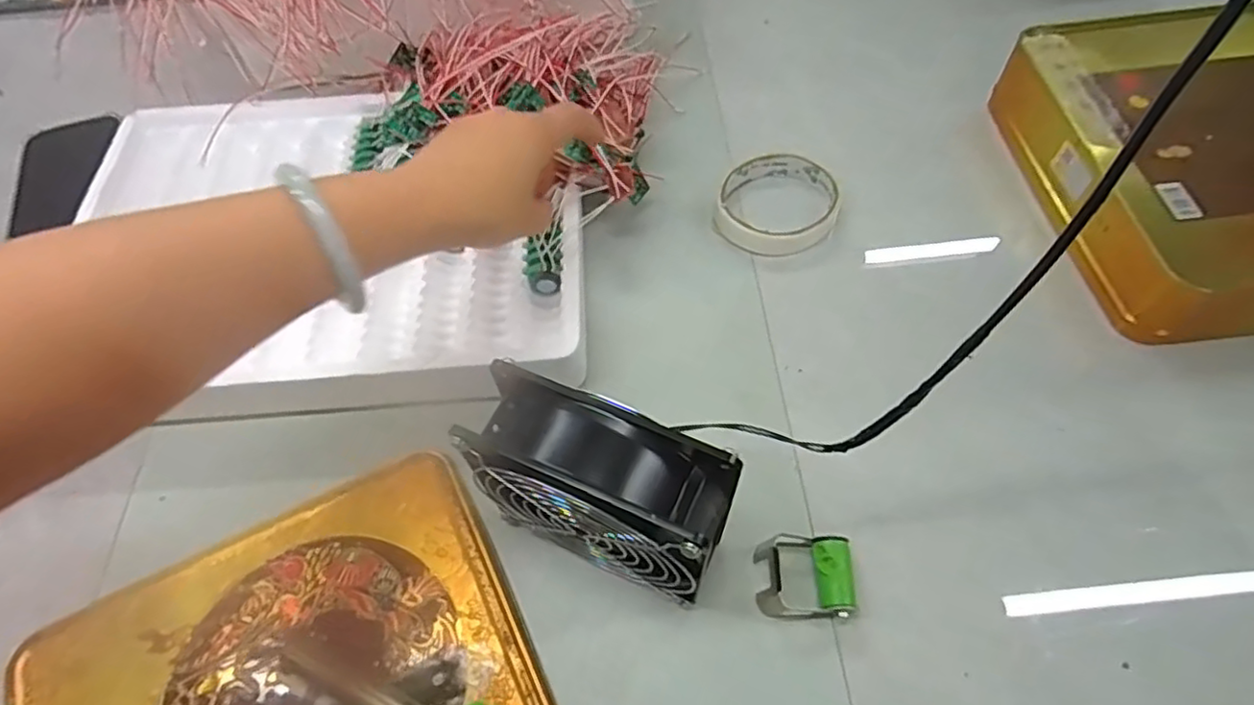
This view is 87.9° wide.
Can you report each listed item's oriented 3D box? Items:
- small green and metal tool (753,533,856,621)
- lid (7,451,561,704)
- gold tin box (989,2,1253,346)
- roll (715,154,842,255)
[{"bbox_3d":[0.094,0.115,0.338,0.051,0.018,0.040,1,59,4],"label":"small green and metal tool"},{"bbox_3d":[-0.167,0.172,0.313,0.235,0.022,0.191,-27,61,-13],"label":"lid"},{"bbox_3d":[0.384,-0.133,0.436,0.202,0.064,0.251,-7,58,-1],"label":"gold tin box"},{"bbox_3d":[0.109,-0.106,0.467,0.081,0.019,0.088,-2,59,2],"label":"roll"}]

